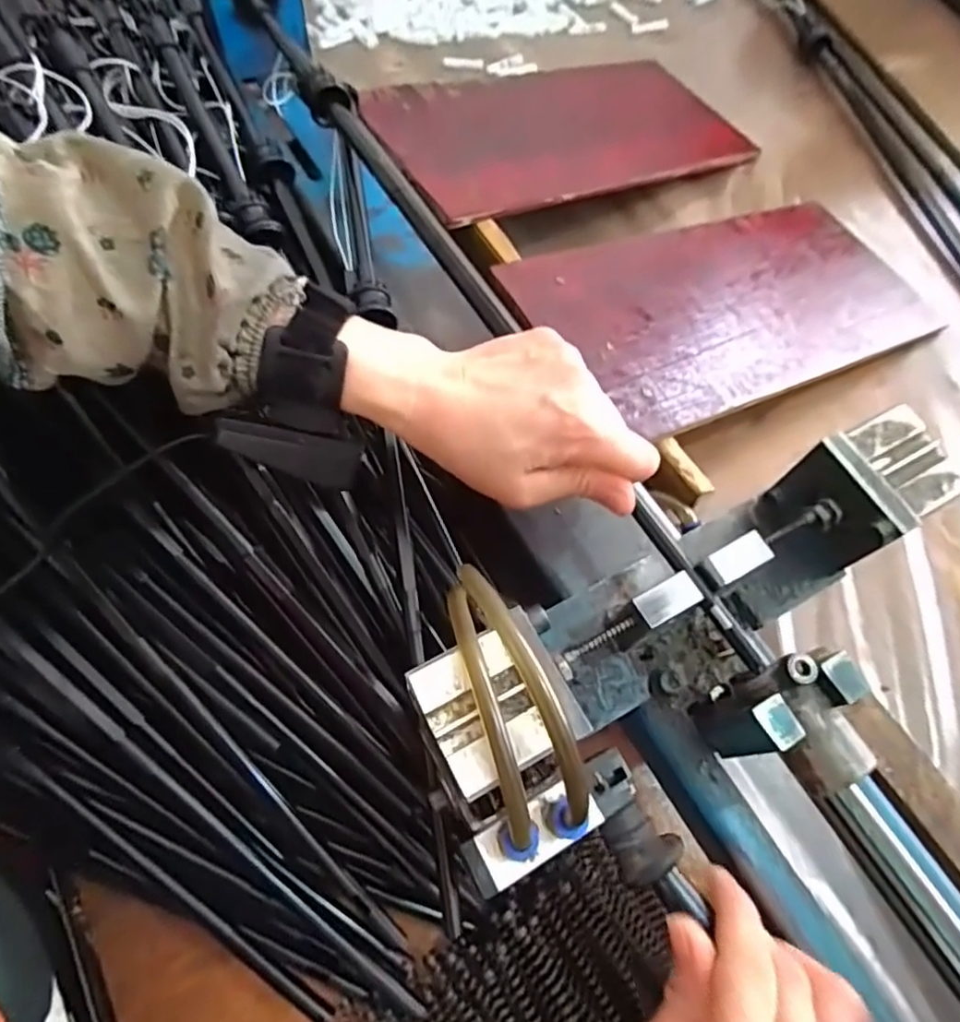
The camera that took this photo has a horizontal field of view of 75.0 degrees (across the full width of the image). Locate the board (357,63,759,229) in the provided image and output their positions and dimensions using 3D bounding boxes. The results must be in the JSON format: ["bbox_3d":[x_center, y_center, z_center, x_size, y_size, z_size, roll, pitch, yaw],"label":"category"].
[{"bbox_3d":[0.074,-0.336,0.553,0.344,0.018,0.163,-24,69,-23],"label":"board"}]

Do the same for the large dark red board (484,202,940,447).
[{"bbox_3d":[0.198,-0.161,0.481,0.347,0.007,0.165,-21,67,-24],"label":"large dark red board"}]

